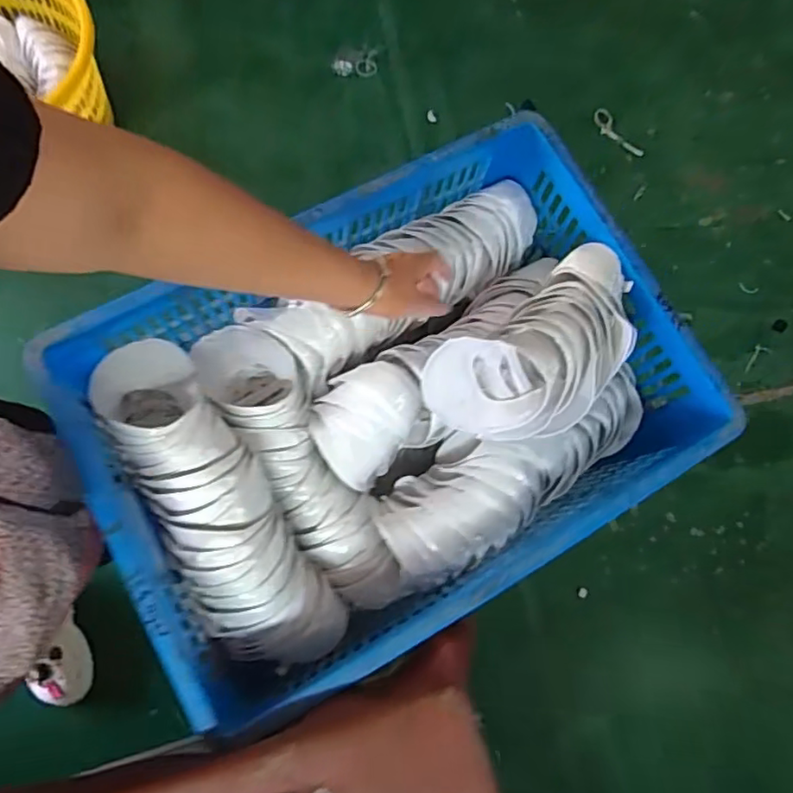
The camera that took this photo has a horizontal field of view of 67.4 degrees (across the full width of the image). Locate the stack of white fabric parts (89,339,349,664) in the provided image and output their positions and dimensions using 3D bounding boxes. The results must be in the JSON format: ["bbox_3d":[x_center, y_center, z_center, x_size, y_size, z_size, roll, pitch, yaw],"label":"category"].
[{"bbox_3d":[-0.225,0.133,0.734,0.127,0.106,0.437,-31,81,-10],"label":"stack of white fabric parts"}]

